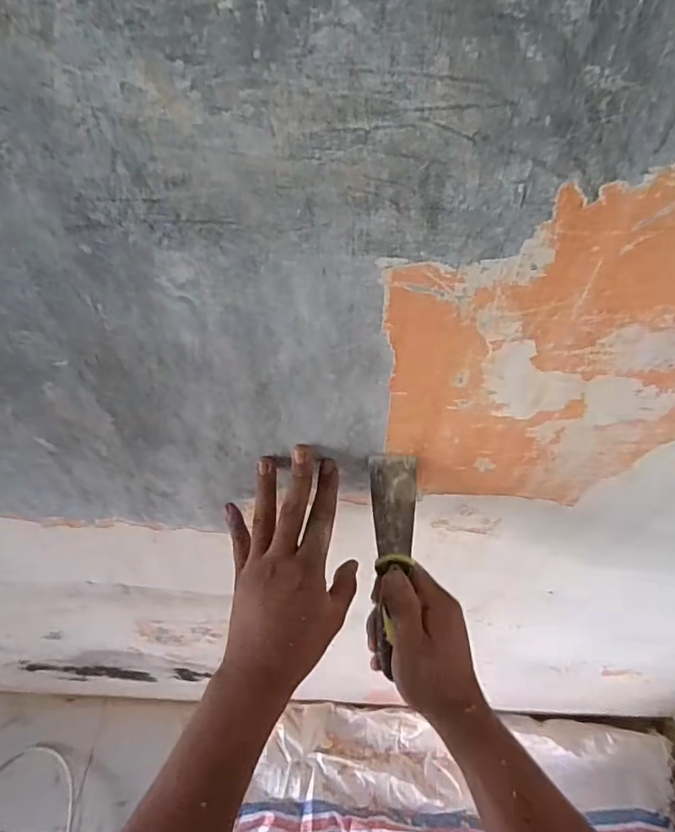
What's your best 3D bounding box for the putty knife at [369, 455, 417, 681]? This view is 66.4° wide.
[{"bbox_3d":[0.045,0.117,0.417,0.035,0.175,0.016,0,9,-1],"label":"putty knife"}]

